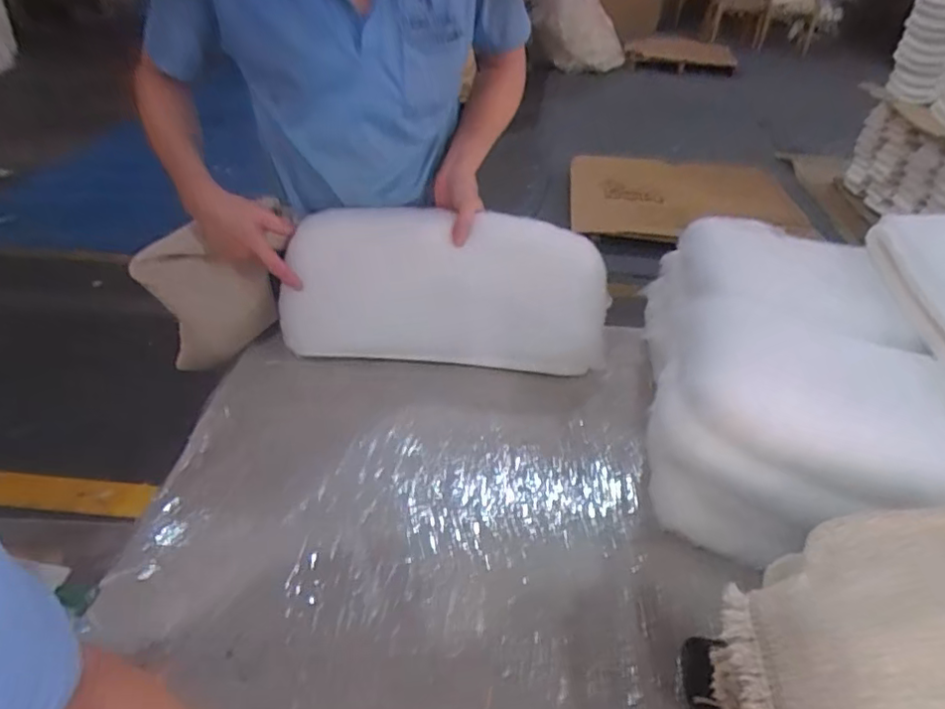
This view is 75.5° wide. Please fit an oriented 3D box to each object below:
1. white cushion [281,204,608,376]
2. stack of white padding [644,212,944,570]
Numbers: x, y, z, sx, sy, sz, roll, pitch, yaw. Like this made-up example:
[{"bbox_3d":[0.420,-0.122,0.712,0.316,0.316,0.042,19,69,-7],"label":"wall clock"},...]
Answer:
[{"bbox_3d":[-0.039,-0.102,0.964,0.480,0.236,0.090,0,14,-3],"label":"white cushion"},{"bbox_3d":[0.467,0.033,0.712,0.490,0.243,0.463,8,38,9],"label":"stack of white padding"}]

